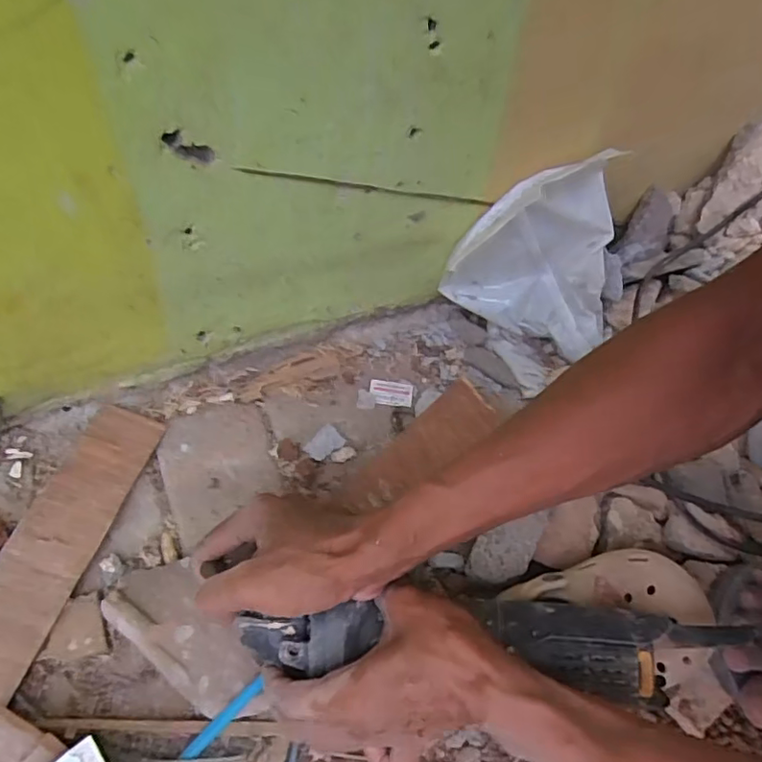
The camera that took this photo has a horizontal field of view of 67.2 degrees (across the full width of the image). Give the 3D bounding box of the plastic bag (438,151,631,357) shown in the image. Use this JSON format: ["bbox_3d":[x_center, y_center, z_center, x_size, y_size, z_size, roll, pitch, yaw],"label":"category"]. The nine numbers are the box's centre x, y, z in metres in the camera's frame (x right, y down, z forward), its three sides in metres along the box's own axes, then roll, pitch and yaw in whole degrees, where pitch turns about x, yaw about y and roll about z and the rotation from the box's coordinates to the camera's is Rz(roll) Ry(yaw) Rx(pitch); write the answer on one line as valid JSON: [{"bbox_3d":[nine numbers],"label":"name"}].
[{"bbox_3d":[0.160,-0.116,0.572,0.185,0.176,0.097,7,53,0],"label":"plastic bag"}]

